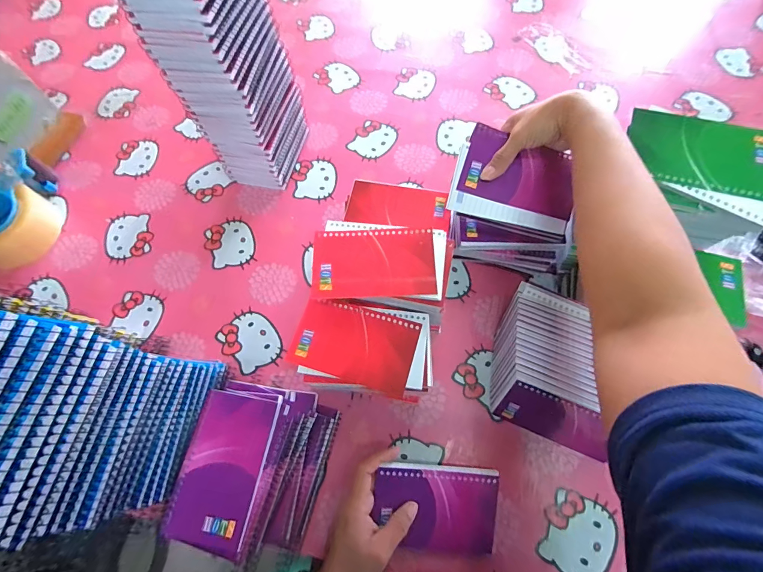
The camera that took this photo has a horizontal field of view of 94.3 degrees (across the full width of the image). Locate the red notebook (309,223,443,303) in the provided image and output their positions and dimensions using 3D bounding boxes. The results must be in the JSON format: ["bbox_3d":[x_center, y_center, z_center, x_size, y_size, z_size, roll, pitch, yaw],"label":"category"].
[{"bbox_3d":[-0.002,-0.028,0.382,0.138,0.007,0.088,0,67,3],"label":"red notebook"}]

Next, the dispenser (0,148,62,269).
[{"bbox_3d":[-0.558,-0.109,0.533,0.117,0.060,0.143,35,73,15],"label":"dispenser"}]

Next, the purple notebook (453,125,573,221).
[{"bbox_3d":[0.157,-0.130,0.403,0.124,0.010,0.077,19,88,7],"label":"purple notebook"}]

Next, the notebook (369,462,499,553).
[{"bbox_3d":[0.056,0.233,0.369,0.127,0.014,0.084,8,87,-3],"label":"notebook"}]

